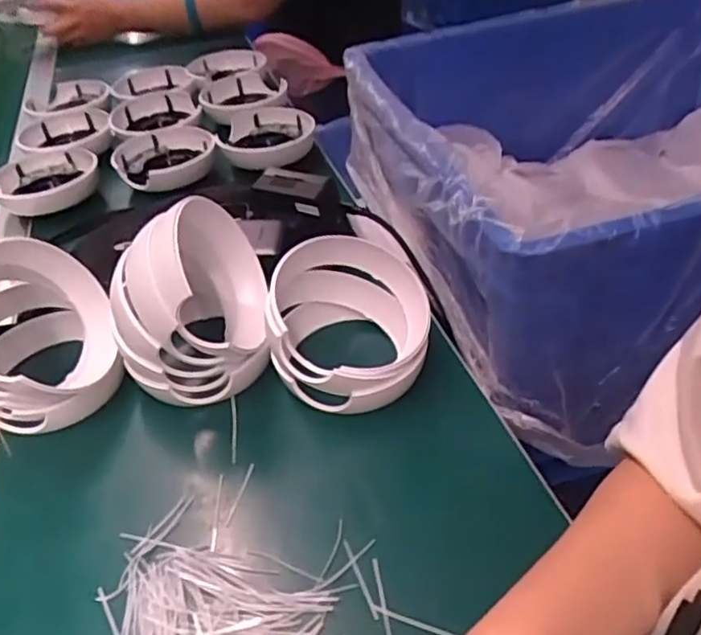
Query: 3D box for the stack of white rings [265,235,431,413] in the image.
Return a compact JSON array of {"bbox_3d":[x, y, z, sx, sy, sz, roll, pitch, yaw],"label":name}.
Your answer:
[{"bbox_3d":[0.000,0.005,0.469,0.110,0.083,0.116,-4,40,3],"label":"stack of white rings"}]

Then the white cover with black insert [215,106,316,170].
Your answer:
[{"bbox_3d":[-0.100,-0.217,0.763,0.114,0.033,0.098,-9,40,-3],"label":"white cover with black insert"}]

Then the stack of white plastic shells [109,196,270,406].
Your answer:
[{"bbox_3d":[-0.113,-0.019,0.472,0.109,0.113,0.117,0,40,8],"label":"stack of white plastic shells"}]

